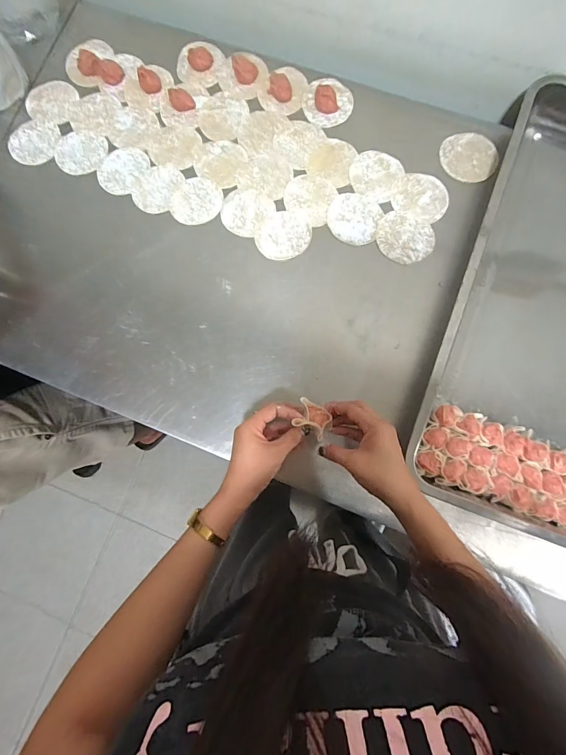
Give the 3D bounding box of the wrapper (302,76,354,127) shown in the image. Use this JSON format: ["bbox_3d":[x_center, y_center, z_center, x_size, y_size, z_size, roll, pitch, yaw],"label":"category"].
[{"bbox_3d":[0.069,-0.428,0.542,0.074,0.019,0.083,-2,82,3],"label":"wrapper"}]

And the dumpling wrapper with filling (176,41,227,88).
[{"bbox_3d":[-0.129,-0.501,0.566,0.075,0.009,0.074,0,82,3],"label":"dumpling wrapper with filling"}]

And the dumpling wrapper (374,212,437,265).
[{"bbox_3d":[0.176,-0.204,0.514,0.083,0.004,0.074,29,85,7],"label":"dumpling wrapper"}]

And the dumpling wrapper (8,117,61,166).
[{"bbox_3d":[-0.394,-0.375,0.563,0.078,0.004,0.078,14,84,3],"label":"dumpling wrapper"}]

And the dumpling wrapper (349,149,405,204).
[{"bbox_3d":[0.137,-0.303,0.528,0.072,0.004,0.076,0,82,3],"label":"dumpling wrapper"}]

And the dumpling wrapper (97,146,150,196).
[{"bbox_3d":[-0.251,-0.324,0.552,0.070,0.004,0.081,34,85,7],"label":"dumpling wrapper"}]

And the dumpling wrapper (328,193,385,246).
[{"bbox_3d":[0.104,-0.234,0.521,0.076,0.004,0.076,0,82,3],"label":"dumpling wrapper"}]

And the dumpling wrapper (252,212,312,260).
[{"bbox_3d":[0.000,-0.210,0.522,0.081,0.004,0.073,-3,82,3],"label":"dumpling wrapper"}]

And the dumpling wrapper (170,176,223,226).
[{"bbox_3d":[-0.131,-0.268,0.539,0.075,0.004,0.077,0,81,0],"label":"dumpling wrapper"}]

